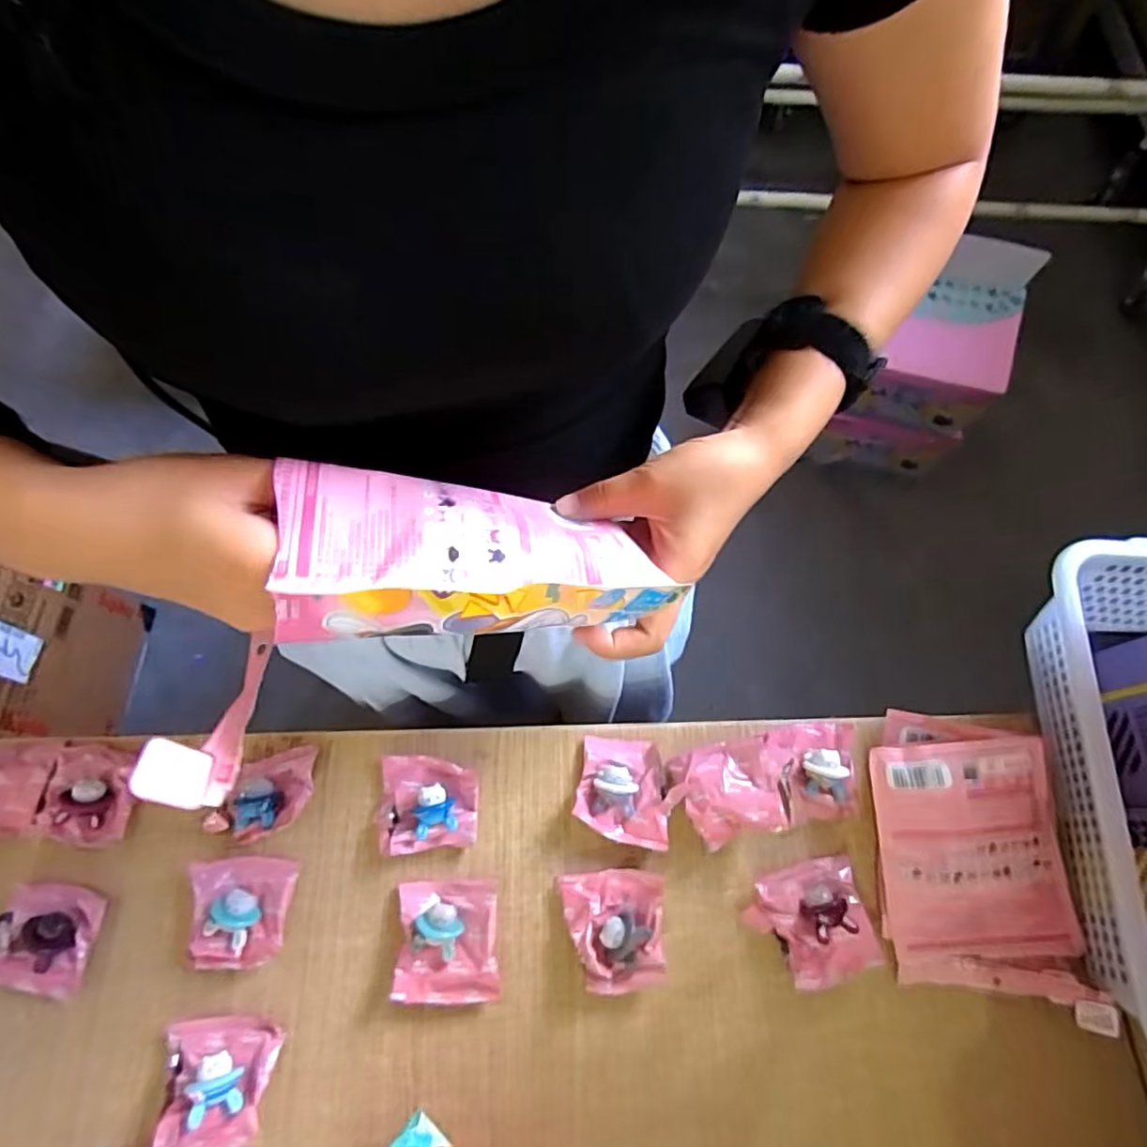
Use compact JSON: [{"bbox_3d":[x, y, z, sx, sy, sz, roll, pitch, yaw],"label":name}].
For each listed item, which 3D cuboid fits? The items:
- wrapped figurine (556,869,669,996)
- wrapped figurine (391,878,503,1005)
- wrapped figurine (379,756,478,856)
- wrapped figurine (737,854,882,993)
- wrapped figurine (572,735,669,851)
[{"bbox_3d":[0.029,0.259,0.460,0.073,0.029,0.077,-4,70,-1],"label":"wrapped figurine"},{"bbox_3d":[-0.091,0.265,0.458,0.072,0.024,0.075,-2,70,-1],"label":"wrapped figurine"},{"bbox_3d":[-0.113,0.177,0.491,0.073,0.028,0.070,-3,70,-1],"label":"wrapped figurine"},{"bbox_3d":[0.172,0.255,0.460,0.087,0.028,0.072,-15,71,-5],"label":"wrapped figurine"},{"bbox_3d":[0.040,0.170,0.498,0.072,0.023,0.075,10,70,4],"label":"wrapped figurine"}]

